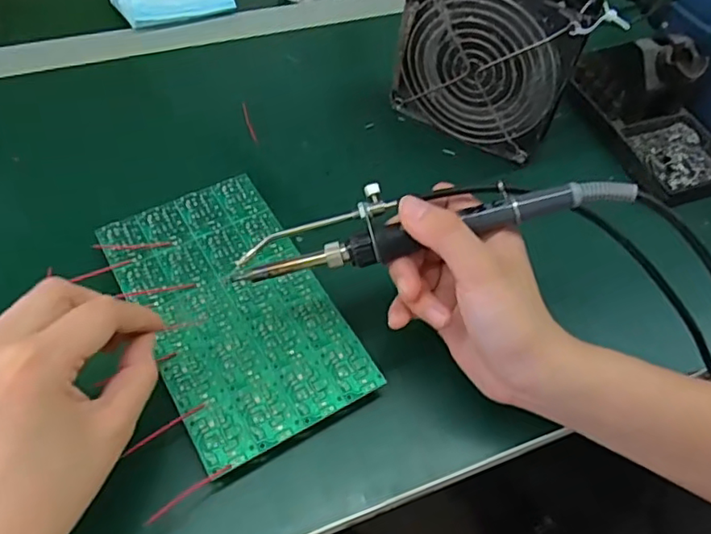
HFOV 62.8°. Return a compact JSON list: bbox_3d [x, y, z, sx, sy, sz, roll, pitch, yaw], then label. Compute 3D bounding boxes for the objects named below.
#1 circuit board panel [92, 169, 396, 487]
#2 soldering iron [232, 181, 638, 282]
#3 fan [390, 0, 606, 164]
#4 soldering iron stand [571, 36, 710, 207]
[{"bbox_3d":[-0.071,0.020,0.338,0.100,0.005,0.172,-25,60,-21],"label":"circuit board panel"},{"bbox_3d":[0.038,-0.027,0.307,0.201,0.017,0.039,-13,55,2],"label":"soldering iron"},{"bbox_3d":[0.094,-0.148,0.413,0.125,0.118,0.046,26,56,13],"label":"fan"},{"bbox_3d":[0.237,-0.121,0.439,0.083,0.069,0.127,-13,56,-14],"label":"soldering iron stand"}]

